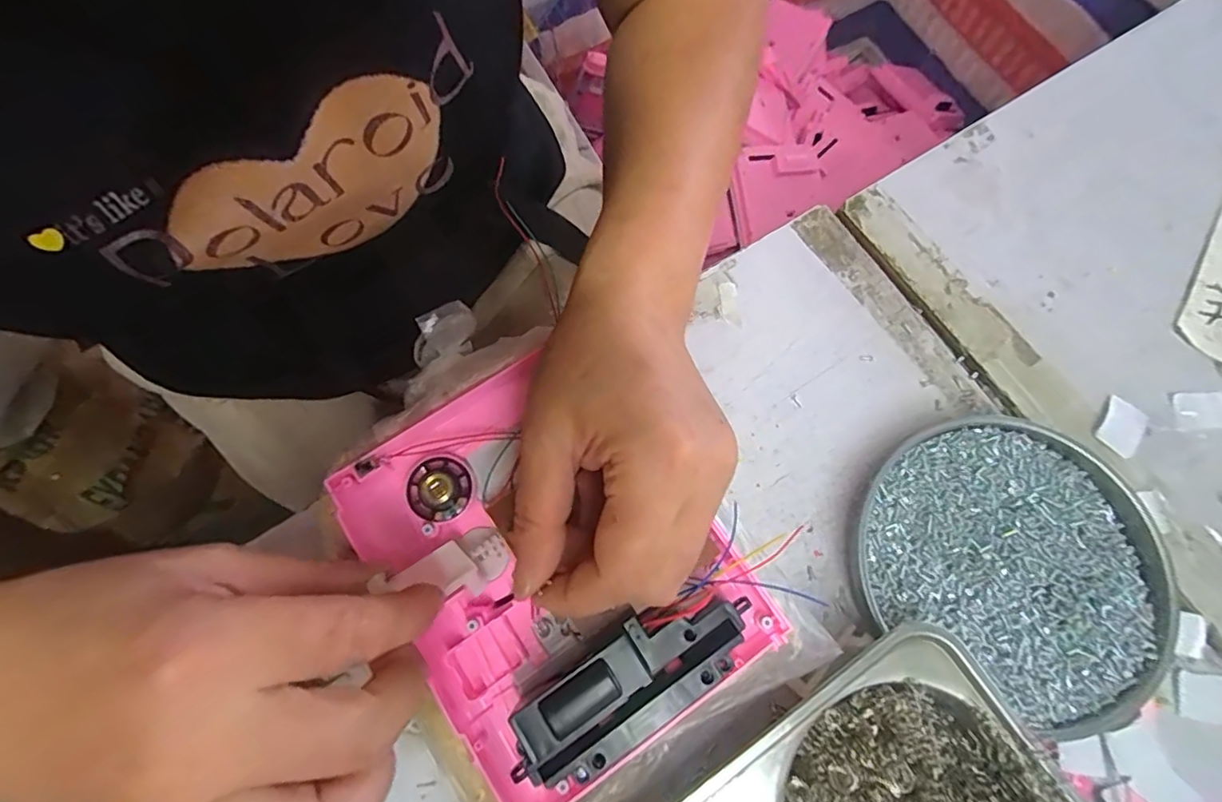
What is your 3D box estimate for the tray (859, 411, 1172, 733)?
[{"bbox_3d":[0.186,0.072,0.268,0.130,0.020,0.122,0,72,1],"label":"tray"}]

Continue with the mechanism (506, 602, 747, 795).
[{"bbox_3d":[0.009,0.107,0.215,0.096,0.030,0.039,-36,75,-10],"label":"mechanism"}]

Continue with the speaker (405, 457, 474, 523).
[{"bbox_3d":[-0.077,0.038,0.250,0.029,0.012,0.027,0,72,1],"label":"speaker"}]

